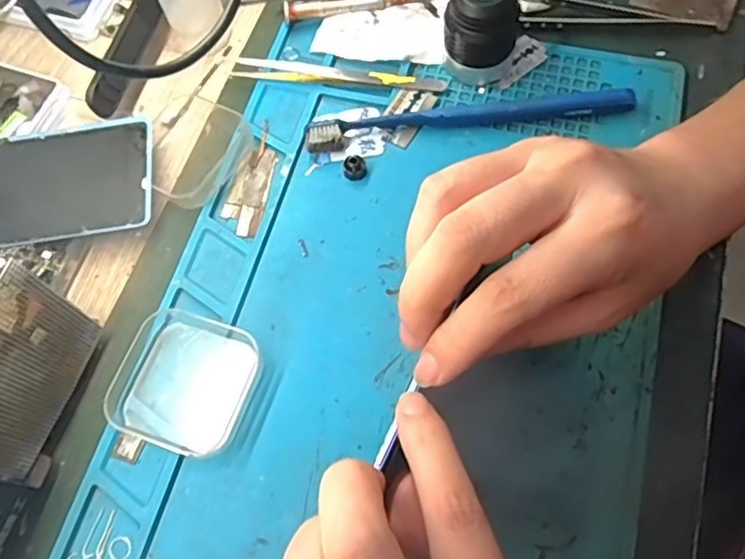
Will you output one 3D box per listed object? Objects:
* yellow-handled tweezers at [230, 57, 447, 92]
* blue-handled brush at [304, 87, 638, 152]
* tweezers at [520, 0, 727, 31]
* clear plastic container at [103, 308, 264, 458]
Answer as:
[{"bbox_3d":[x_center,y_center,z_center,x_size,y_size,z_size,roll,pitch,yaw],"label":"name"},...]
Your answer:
[{"bbox_3d":[-0.021,-0.123,0.370,0.126,0.012,0.011,5,67,5],"label":"yellow-handled tweezers"},{"bbox_3d":[0.054,-0.092,0.352,0.183,0.016,0.016,-8,67,0],"label":"blue-handled brush"},{"bbox_3d":[0.152,-0.162,0.378,0.120,0.007,0.020,9,68,7],"label":"tweezers"},{"bbox_3d":[-0.091,0.048,0.301,0.062,0.016,0.065,17,69,10],"label":"clear plastic container"}]

